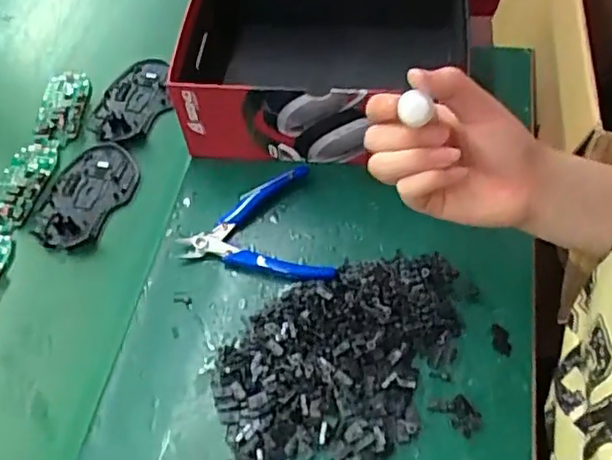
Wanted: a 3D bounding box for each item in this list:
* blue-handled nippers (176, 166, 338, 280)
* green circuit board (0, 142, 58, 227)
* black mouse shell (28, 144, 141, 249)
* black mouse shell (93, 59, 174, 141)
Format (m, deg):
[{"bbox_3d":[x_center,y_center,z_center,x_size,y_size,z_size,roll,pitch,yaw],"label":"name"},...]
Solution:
[{"bbox_3d":[-0.043,0.003,0.511,0.112,0.019,0.106,-15,55,-4],"label":"blue-handled nippers"},{"bbox_3d":[-0.263,-0.044,0.579,0.045,0.007,0.094,6,56,10],"label":"green circuit board"},{"bbox_3d":[-0.197,-0.033,0.564,0.074,0.010,0.112,13,58,15],"label":"black mouse shell"},{"bbox_3d":[-0.172,-0.131,0.631,0.067,0.016,0.111,17,59,17],"label":"black mouse shell"}]

